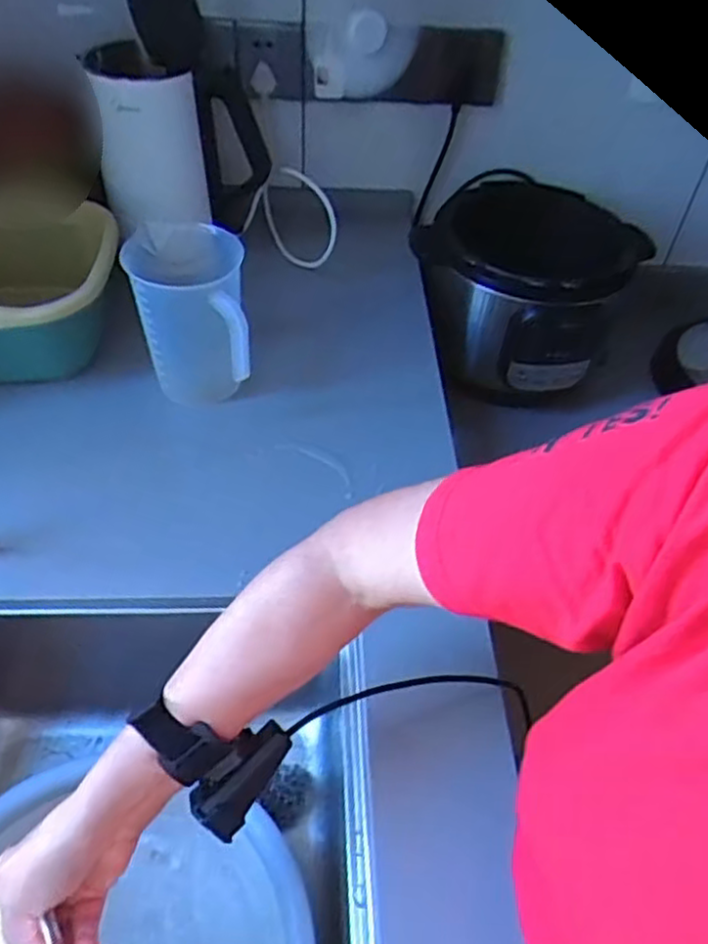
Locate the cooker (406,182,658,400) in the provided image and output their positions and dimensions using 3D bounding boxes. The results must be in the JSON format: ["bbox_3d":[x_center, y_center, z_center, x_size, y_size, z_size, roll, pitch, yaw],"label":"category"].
[{"bbox_3d":[0.245,-0.259,1.043,0.271,0.210,0.301,29,52,19],"label":"cooker"}]

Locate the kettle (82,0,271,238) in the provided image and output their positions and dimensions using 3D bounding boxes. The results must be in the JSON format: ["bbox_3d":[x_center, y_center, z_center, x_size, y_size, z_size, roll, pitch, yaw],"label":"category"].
[{"bbox_3d":[-0.211,-0.447,0.866,0.187,0.292,0.153,0,48,-4],"label":"kettle"}]

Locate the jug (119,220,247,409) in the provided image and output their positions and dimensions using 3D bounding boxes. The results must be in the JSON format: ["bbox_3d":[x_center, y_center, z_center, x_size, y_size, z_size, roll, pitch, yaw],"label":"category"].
[{"bbox_3d":[-0.168,-0.148,0.736,0.110,0.174,0.130,-3,49,-8],"label":"jug"}]

